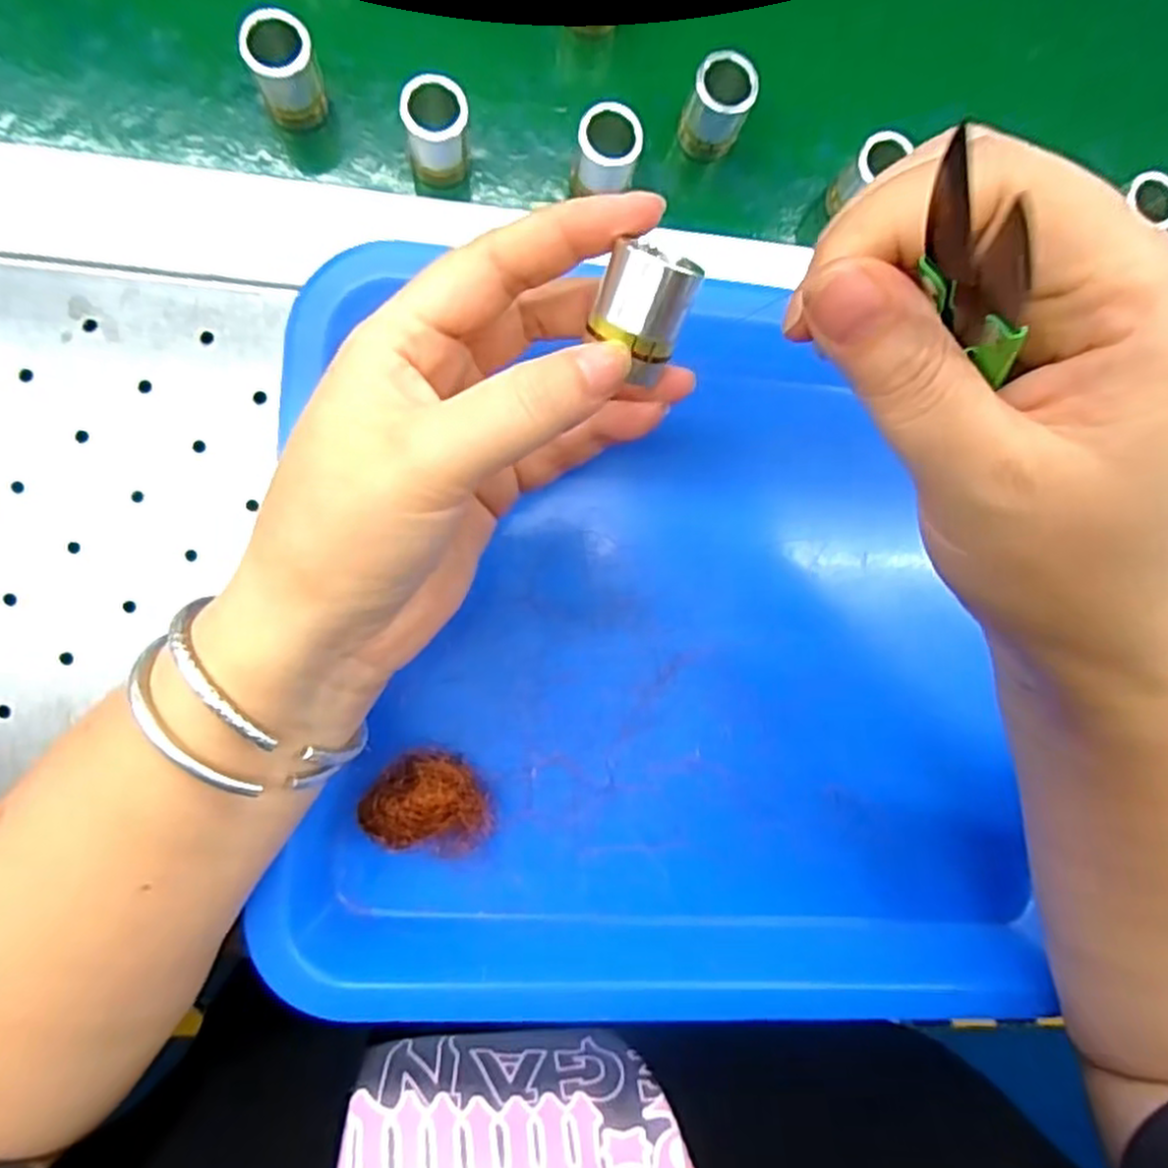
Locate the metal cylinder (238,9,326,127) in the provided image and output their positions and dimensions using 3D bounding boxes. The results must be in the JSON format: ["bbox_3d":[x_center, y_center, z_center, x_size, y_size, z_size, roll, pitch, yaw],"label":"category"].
[{"bbox_3d":[-0.105,-0.182,0.261,0.022,0.033,0.019,-20,91,-8],"label":"metal cylinder"}]

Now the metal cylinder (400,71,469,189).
[{"bbox_3d":[-0.053,-0.163,0.266,0.022,0.033,0.021,0,88,-8],"label":"metal cylinder"}]

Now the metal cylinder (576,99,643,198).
[{"bbox_3d":[0.008,-0.159,0.274,0.022,0.033,0.021,0,88,-8],"label":"metal cylinder"}]

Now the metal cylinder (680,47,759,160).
[{"bbox_3d":[0.051,-0.181,0.279,0.022,0.035,0.018,20,85,-7],"label":"metal cylinder"}]

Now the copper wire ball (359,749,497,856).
[{"bbox_3d":[-0.055,0.081,0.262,0.039,0.016,0.042,0,88,-8],"label":"copper wire ball"}]

